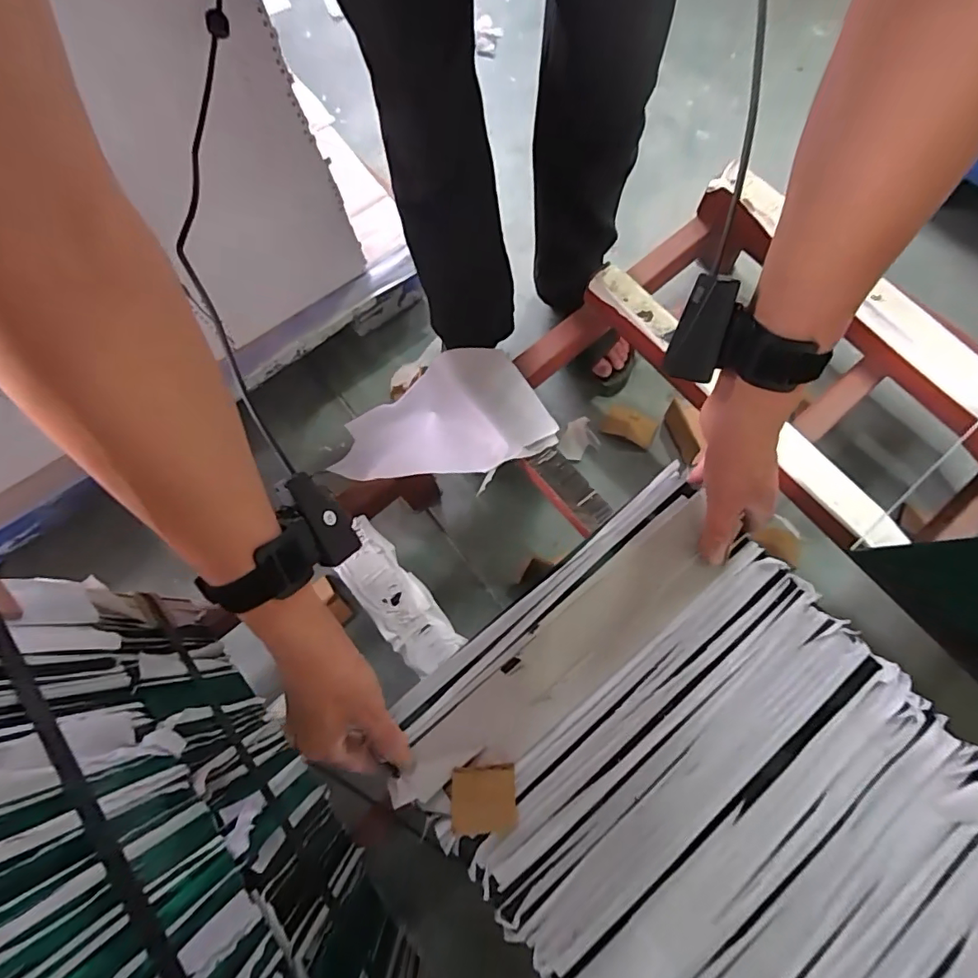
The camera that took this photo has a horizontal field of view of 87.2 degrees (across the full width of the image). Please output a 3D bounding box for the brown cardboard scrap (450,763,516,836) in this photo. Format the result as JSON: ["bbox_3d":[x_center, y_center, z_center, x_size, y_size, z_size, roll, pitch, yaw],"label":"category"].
[{"bbox_3d":[-0.005,0.239,0.397,0.049,0.013,0.047,-2,74,0],"label":"brown cardboard scrap"}]

